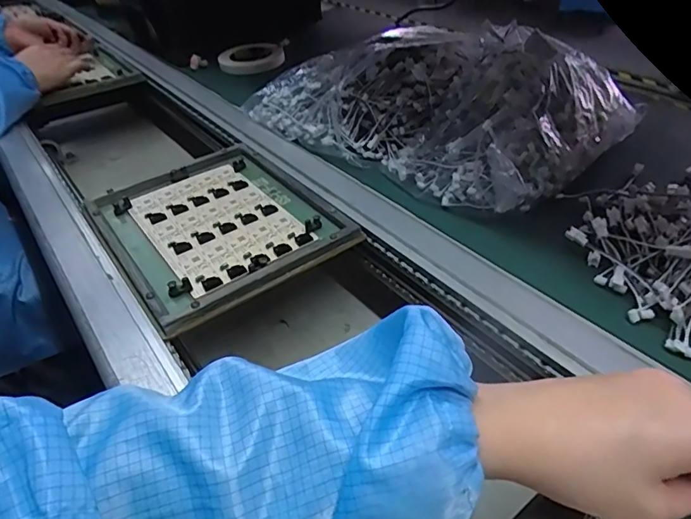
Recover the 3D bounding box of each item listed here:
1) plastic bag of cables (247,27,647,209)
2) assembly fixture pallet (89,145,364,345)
[{"bbox_3d":[0.096,-0.209,0.598,0.417,0.123,0.238,30,51,34],"label":"plastic bag of cables"},{"bbox_3d":[-0.139,-0.042,0.514,0.202,0.017,0.246,-28,45,-25],"label":"assembly fixture pallet"}]

